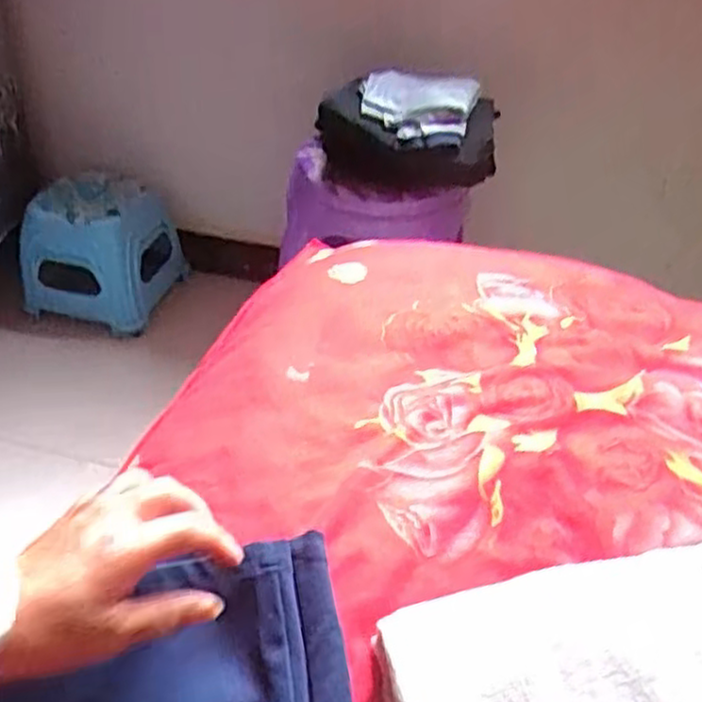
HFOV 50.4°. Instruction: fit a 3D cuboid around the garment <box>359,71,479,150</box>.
[{"bbox_3d":[0.094,-0.362,1.090,0.172,0.056,0.160,8,40,7],"label":"garment"}]

